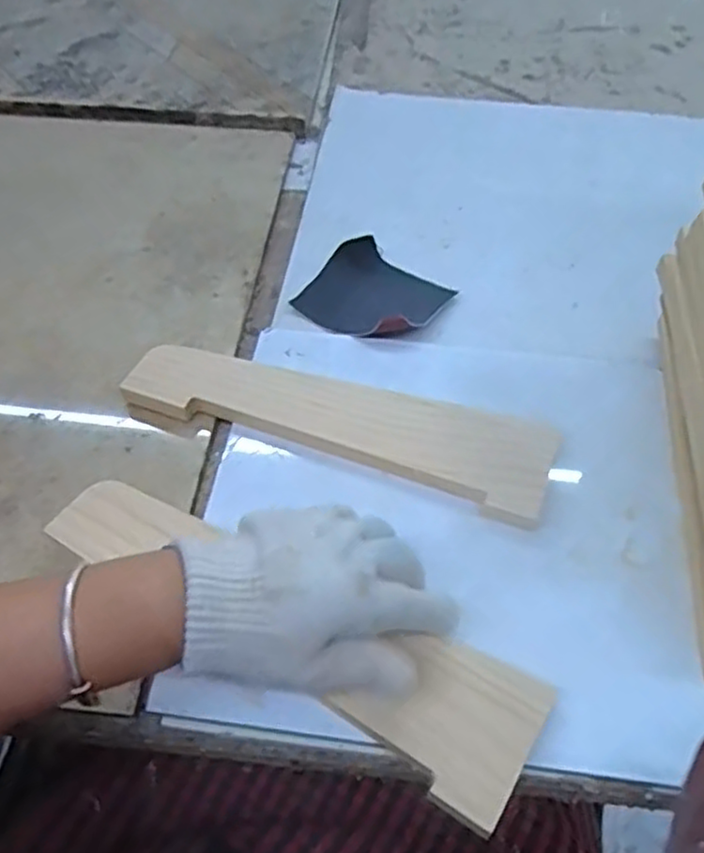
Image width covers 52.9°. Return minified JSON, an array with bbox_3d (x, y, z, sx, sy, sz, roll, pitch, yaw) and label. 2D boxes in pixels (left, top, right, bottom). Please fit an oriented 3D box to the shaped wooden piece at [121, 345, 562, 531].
[{"bbox_3d":[-0.012,-0.004,0.498,0.297,0.029,0.073,17,53,11],"label":"shaped wooden piece"}]

